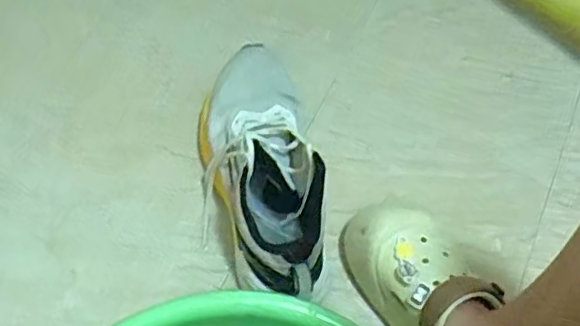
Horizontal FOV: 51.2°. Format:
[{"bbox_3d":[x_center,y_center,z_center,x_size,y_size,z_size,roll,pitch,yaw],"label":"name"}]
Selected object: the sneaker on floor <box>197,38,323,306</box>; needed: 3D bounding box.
[{"bbox_3d":[-0.033,0.015,0.635,0.125,0.092,0.279,-11,59,-5],"label":"sneaker on floor"}]

